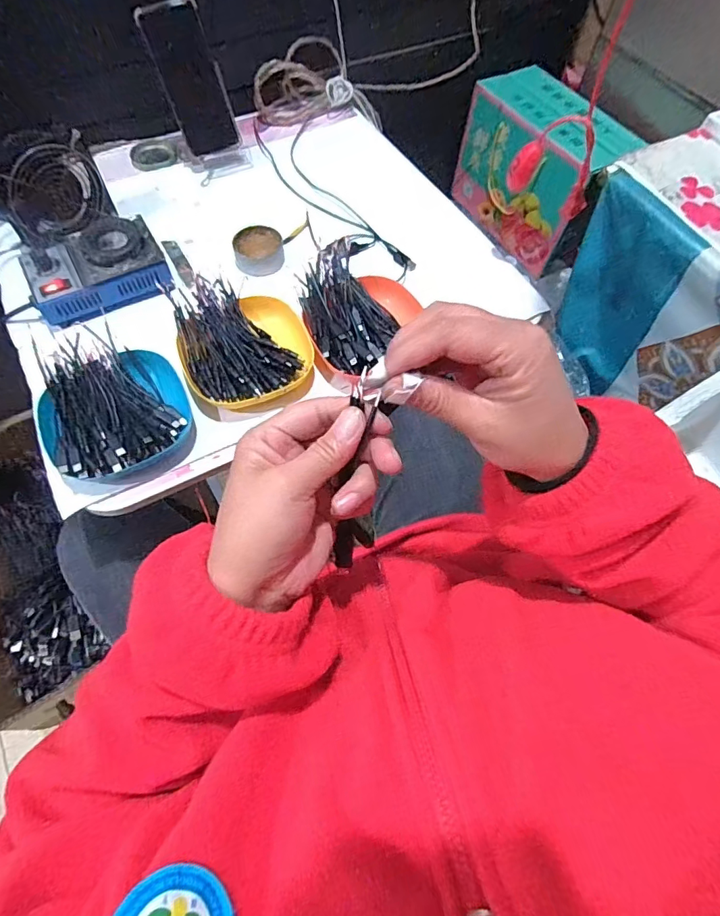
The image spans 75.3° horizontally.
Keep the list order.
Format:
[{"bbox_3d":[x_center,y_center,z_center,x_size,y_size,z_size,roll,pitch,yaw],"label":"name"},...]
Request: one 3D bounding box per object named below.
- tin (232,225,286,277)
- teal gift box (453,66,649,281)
[{"bbox_3d":[-0.131,-0.270,0.612,0.063,0.032,0.063,1,64,-2],"label":"tin"},{"bbox_3d":[0.369,-0.604,0.994,0.145,0.243,0.322,-29,69,-16],"label":"teal gift box"}]

